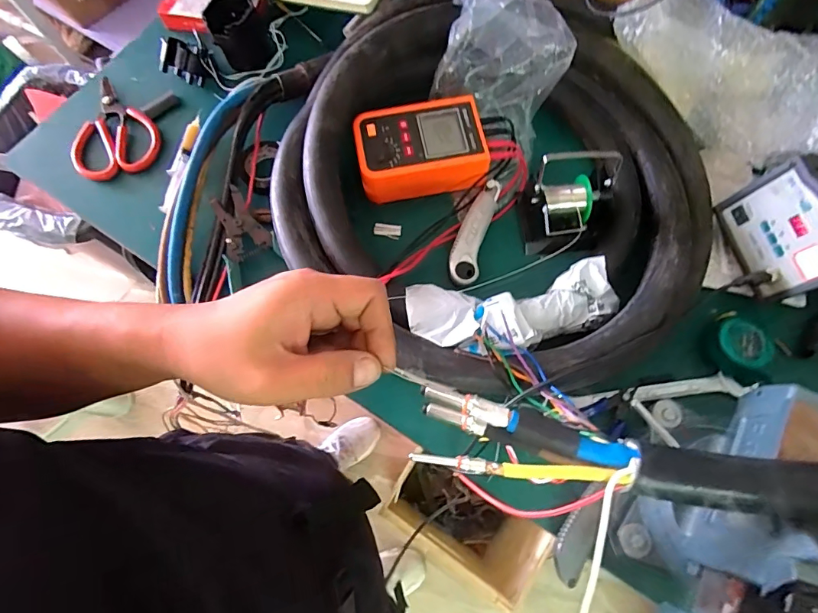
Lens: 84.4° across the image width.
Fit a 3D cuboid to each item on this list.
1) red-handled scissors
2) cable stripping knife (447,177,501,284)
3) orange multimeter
[{"bbox_3d":[-0.418,-0.248,0.631,0.113,0.024,0.175,-26,72,-7],"label":"red-handled scissors"},{"bbox_3d":[0.080,-0.096,0.556,0.036,0.017,0.147,16,72,7],"label":"cable stripping knife"},{"bbox_3d":[0.014,-0.197,0.570,0.154,0.053,0.104,-11,71,-3],"label":"orange multimeter"}]

